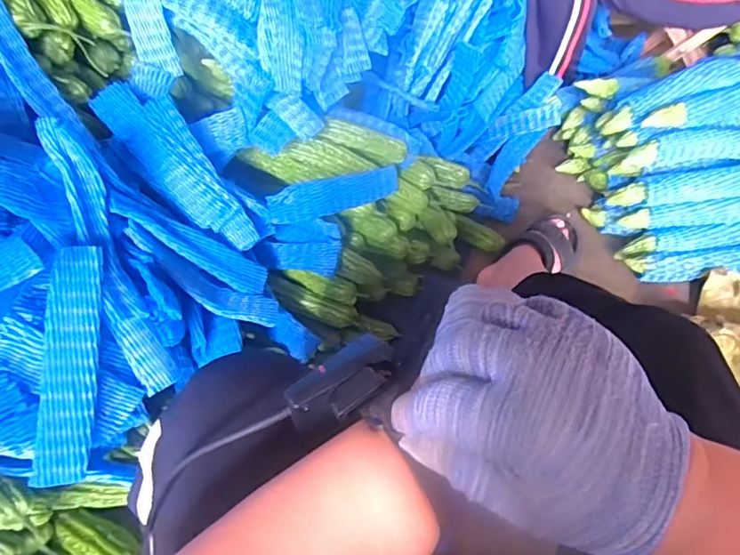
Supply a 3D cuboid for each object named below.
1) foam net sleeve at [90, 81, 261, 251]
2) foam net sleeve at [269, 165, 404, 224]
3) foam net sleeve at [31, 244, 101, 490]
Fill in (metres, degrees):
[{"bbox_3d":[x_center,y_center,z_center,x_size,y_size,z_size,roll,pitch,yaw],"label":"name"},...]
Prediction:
[{"bbox_3d":[-0.267,-0.165,0.774,0.105,0.039,0.294,-42,92,-25],"label":"foam net sleeve"},{"bbox_3d":[-0.046,-0.135,0.859,0.246,0.056,0.045,-20,50,-33],"label":"foam net sleeve"},{"bbox_3d":[-0.312,0.086,0.559,0.052,0.021,0.241,9,70,-39],"label":"foam net sleeve"}]

